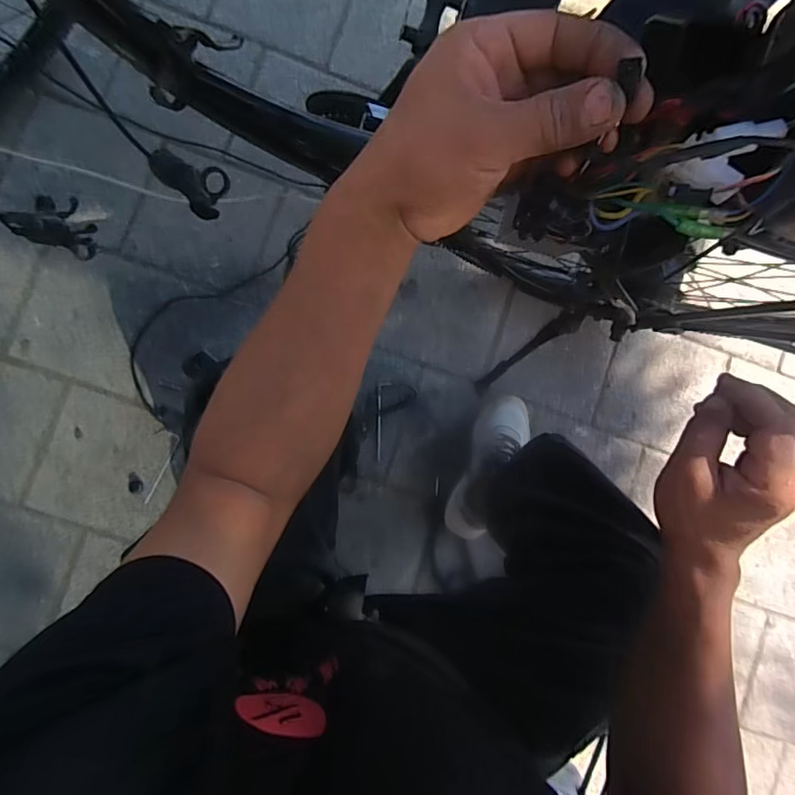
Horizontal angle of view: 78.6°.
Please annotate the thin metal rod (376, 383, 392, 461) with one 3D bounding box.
[{"bbox_3d":[-0.028,0.044,0.881,0.024,0.004,0.140,3,93,-17],"label":"thin metal rod"}]

